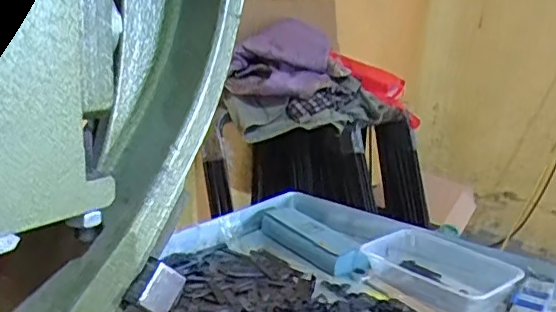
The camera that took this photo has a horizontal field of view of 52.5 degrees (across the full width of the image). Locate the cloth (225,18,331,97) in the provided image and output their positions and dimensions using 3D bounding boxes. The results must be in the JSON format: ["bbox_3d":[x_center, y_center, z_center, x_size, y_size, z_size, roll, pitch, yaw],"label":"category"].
[{"bbox_3d":[-0.006,-0.256,1.508,0.276,0.191,0.060,-3,7,25],"label":"cloth"}]

